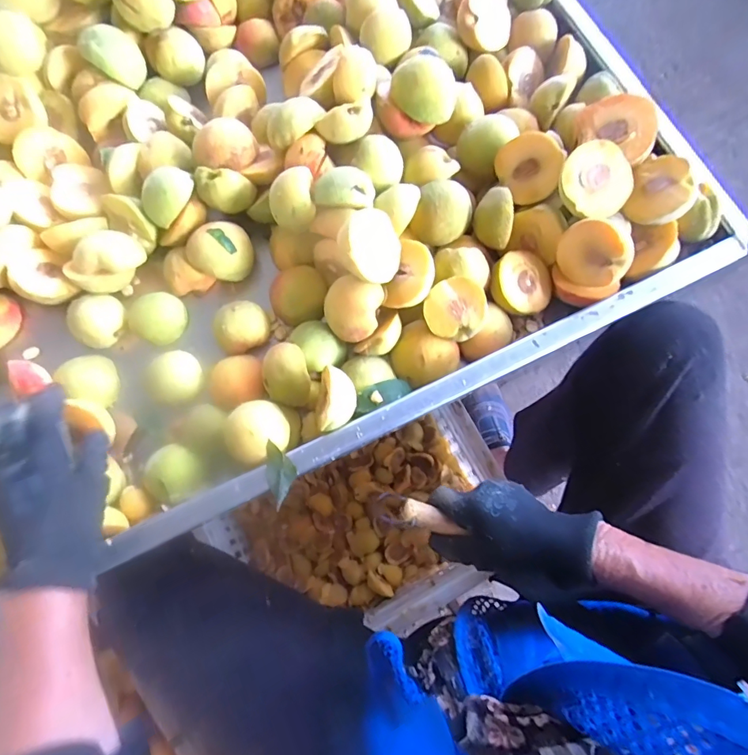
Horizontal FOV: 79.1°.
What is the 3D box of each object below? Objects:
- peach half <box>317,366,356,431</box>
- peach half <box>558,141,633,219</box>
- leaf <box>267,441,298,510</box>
[{"bbox_3d":[-0.034,0.022,0.406,0.035,0.041,0.054,19,77,5],"label":"peach half"},{"bbox_3d":[0.201,-0.180,0.419,0.057,0.031,0.064,-35,99,8],"label":"peach half"},{"bbox_3d":[-0.080,0.080,0.383,0.025,0.006,0.052,-24,77,-5],"label":"leaf"}]

